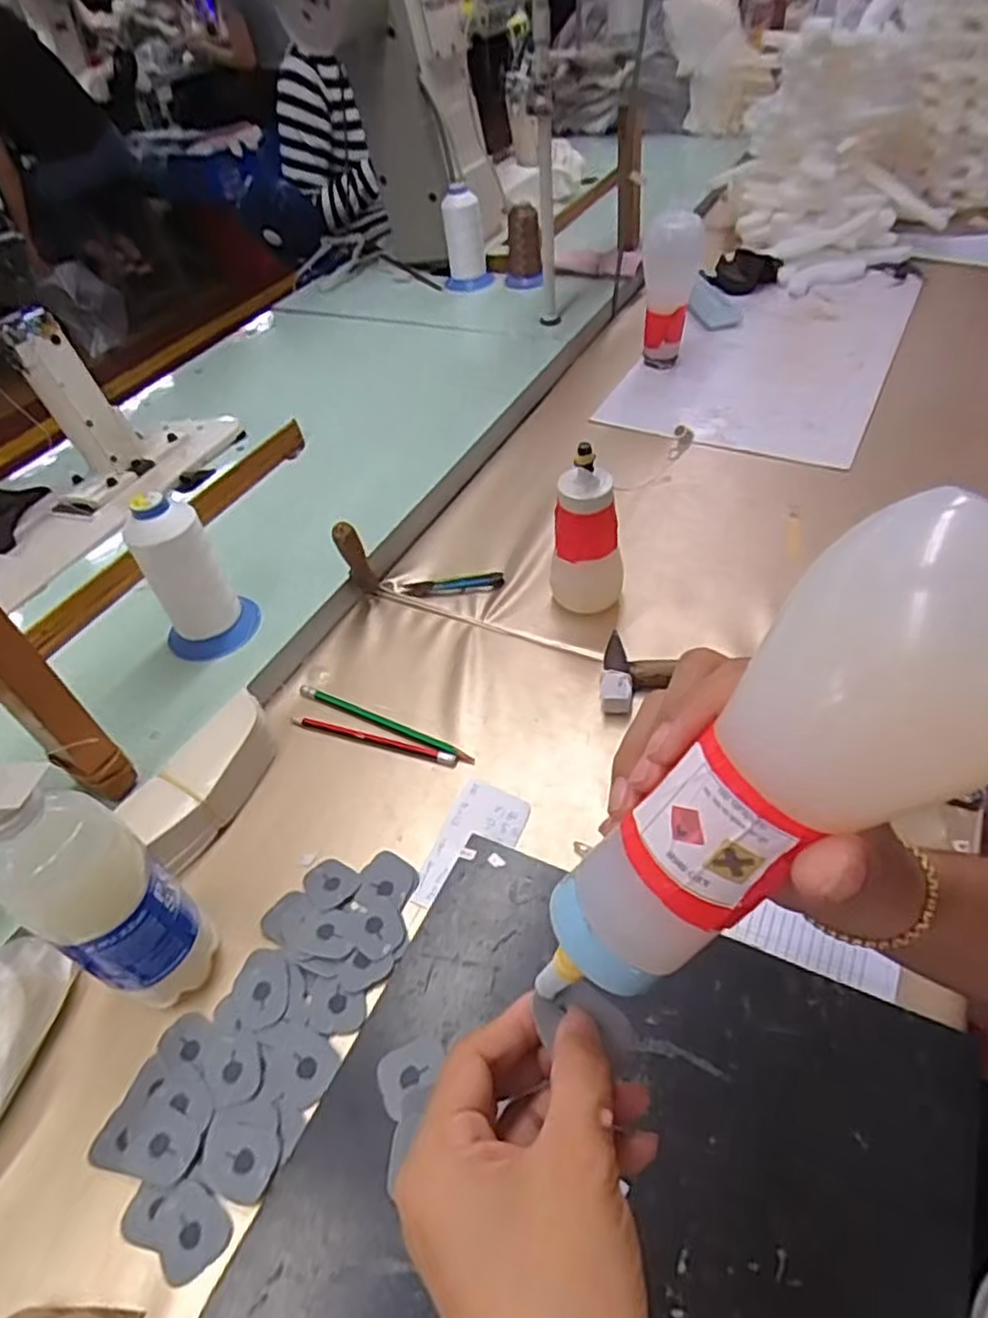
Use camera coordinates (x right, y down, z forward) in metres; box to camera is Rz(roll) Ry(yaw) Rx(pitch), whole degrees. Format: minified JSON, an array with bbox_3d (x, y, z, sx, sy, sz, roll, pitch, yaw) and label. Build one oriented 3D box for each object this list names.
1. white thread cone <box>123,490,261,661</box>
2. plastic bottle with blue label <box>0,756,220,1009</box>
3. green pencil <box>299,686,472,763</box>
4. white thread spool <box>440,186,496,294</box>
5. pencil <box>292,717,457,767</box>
[{"bbox_3d":[-0.253,-0.069,0.598,0.072,0.146,0.066,-28,52,-20],"label":"white thread cone"},{"bbox_3d":[-0.213,0.127,0.389,0.058,0.198,0.063,23,54,23],"label":"plastic bottle with blue label"},{"bbox_3d":[-0.090,0.050,0.584,0.169,0.004,0.010,20,53,21],"label":"green pencil"},{"bbox_3d":[-0.042,-0.641,1.104,0.072,0.133,0.072,-3,47,3],"label":"white thread spool"},{"bbox_3d":[-0.097,0.062,0.571,0.142,0.004,0.010,14,51,16],"label":"pencil"}]

